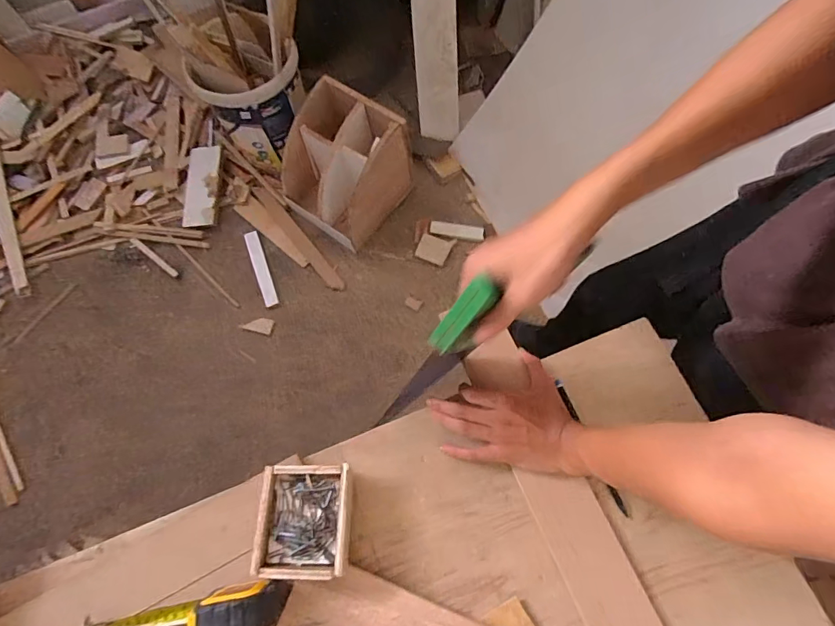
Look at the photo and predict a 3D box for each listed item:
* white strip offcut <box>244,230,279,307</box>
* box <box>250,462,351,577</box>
[{"bbox_3d":[-0.512,-0.148,1.450,0.045,0.012,0.261,-18,81,-10],"label":"white strip offcut"},{"bbox_3d":[-0.123,0.231,0.496,0.100,0.047,0.112,0,67,-2],"label":"box"}]

